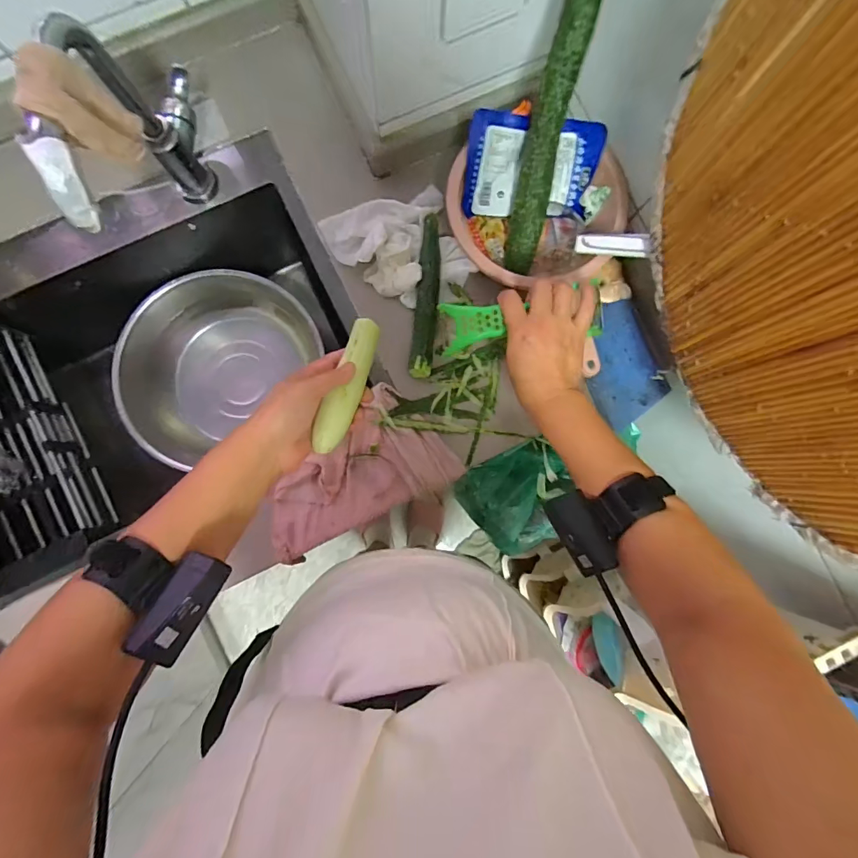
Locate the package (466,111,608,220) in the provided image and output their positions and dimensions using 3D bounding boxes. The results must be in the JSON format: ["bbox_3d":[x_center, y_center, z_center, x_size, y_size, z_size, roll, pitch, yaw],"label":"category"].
[{"bbox_3d":[0.128,-0.321,0.532,0.163,0.027,0.108,3,125,-4],"label":"package"}]

